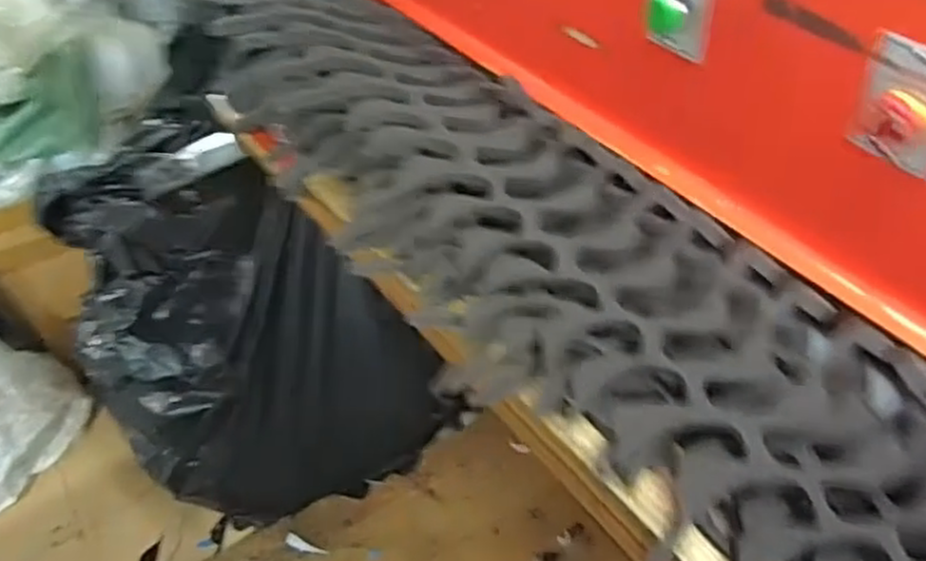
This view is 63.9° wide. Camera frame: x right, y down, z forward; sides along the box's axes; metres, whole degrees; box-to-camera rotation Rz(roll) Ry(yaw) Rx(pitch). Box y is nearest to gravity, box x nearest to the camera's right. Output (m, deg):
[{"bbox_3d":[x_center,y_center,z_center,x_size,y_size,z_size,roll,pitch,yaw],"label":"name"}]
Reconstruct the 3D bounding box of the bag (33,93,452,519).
[{"bbox_3d":[-0.442,0.102,1.403,0.569,0.864,0.421,22,53,23],"label":"bag"}]

